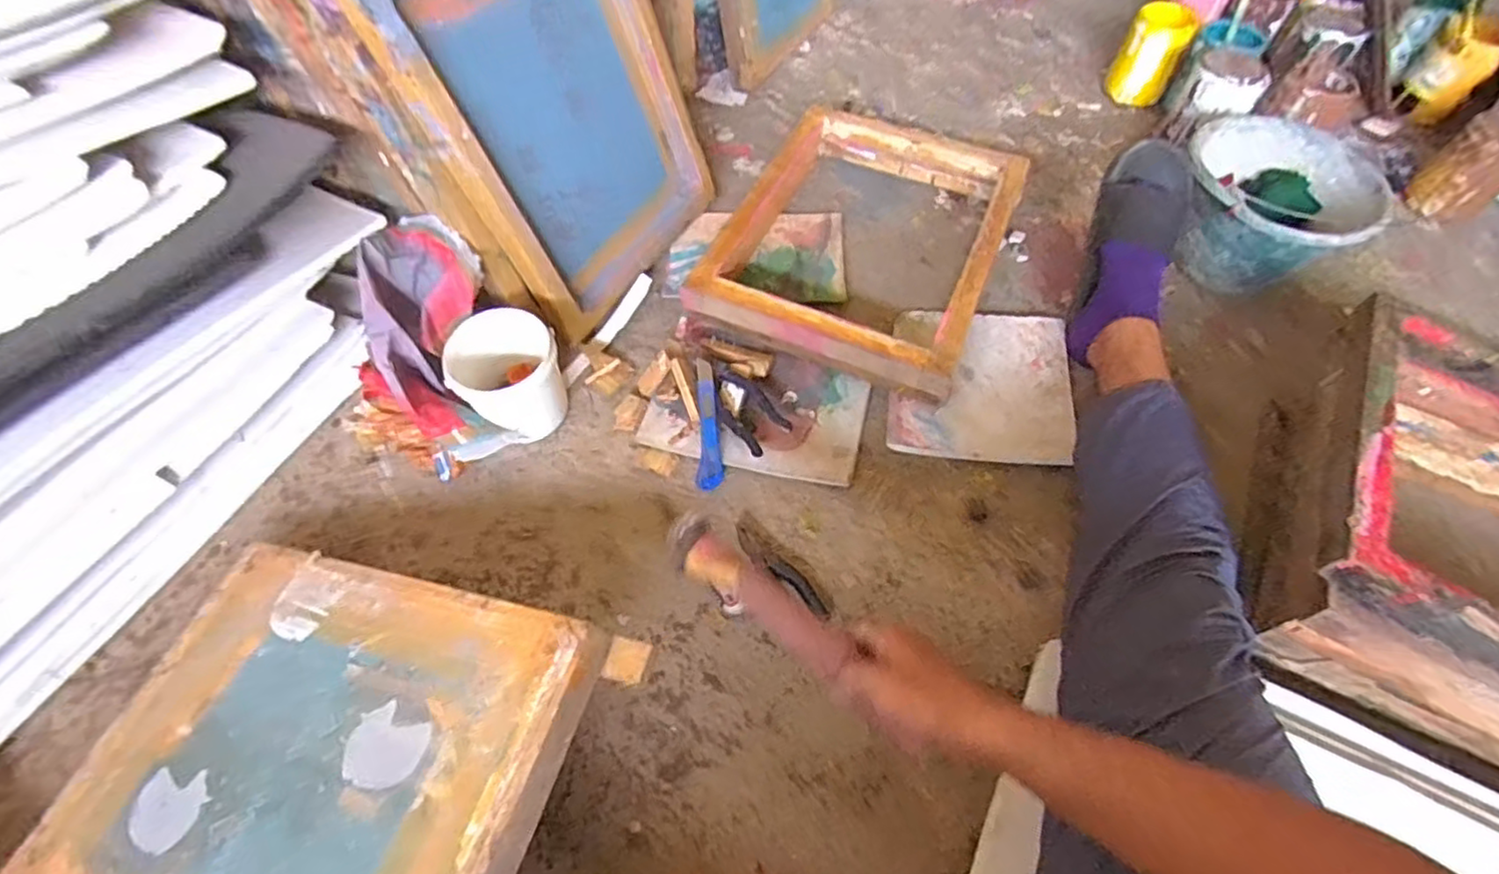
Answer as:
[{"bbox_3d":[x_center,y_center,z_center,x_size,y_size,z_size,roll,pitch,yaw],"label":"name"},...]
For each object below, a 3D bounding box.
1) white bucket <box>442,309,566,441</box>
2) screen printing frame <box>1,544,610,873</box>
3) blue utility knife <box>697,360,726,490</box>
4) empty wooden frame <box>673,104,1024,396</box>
[{"bbox_3d":[-0.286,-0.070,0.808,0.123,0.118,0.112,0,57,-1],"label":"white bucket"},{"bbox_3d":[-0.371,0.273,0.563,0.434,0.025,0.340,7,55,22],"label":"screen printing frame"},{"bbox_3d":[-0.052,-0.016,0.846,0.032,0.011,0.161,-4,82,-3],"label":"blue utility knife"},{"bbox_3d":[0.165,-0.287,0.981,0.371,0.081,0.443,21,59,12],"label":"empty wooden frame"}]

